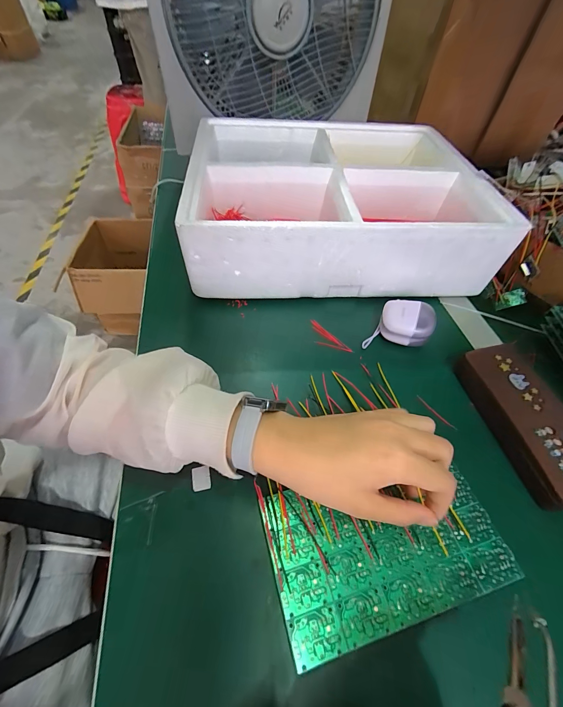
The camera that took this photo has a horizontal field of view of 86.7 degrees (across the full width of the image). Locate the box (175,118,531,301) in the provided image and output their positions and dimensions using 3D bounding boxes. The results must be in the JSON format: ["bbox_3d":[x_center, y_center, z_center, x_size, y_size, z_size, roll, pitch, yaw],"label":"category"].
[{"bbox_3d":[0.075,-0.225,0.442,0.373,0.103,0.318,0,53,-4],"label":"box"}]

